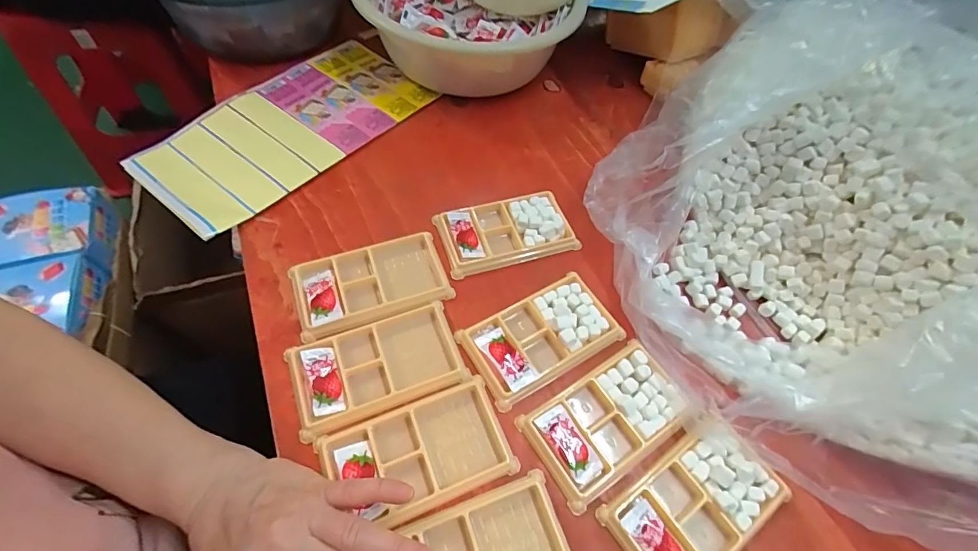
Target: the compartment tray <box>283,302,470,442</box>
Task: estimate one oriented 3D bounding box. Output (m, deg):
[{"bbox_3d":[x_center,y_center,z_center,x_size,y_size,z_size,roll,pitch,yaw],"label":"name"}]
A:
[{"bbox_3d":[-0.093,0.074,0.366,0.134,0.012,0.074,-18,61,-15],"label":"compartment tray"}]

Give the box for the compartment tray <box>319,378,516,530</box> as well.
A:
[{"bbox_3d":[-0.053,0.139,0.336,0.134,0.019,0.076,-18,61,-15],"label":"compartment tray"}]

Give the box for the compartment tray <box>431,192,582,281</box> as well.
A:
[{"bbox_3d":[0.018,-0.046,0.448,0.131,0.014,0.073,-13,60,-12],"label":"compartment tray"}]

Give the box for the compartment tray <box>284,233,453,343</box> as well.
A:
[{"bbox_3d":[-0.108,0.008,0.405,0.137,0.014,0.078,-15,61,-13],"label":"compartment tray"}]

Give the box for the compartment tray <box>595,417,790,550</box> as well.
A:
[{"bbox_3d":[0.155,0.172,0.324,0.128,0.011,0.077,-30,65,-21],"label":"compartment tray"}]

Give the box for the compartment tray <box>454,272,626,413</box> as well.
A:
[{"bbox_3d":[0.046,0.051,0.388,0.131,0.015,0.076,-26,64,-19],"label":"compartment tray"}]

